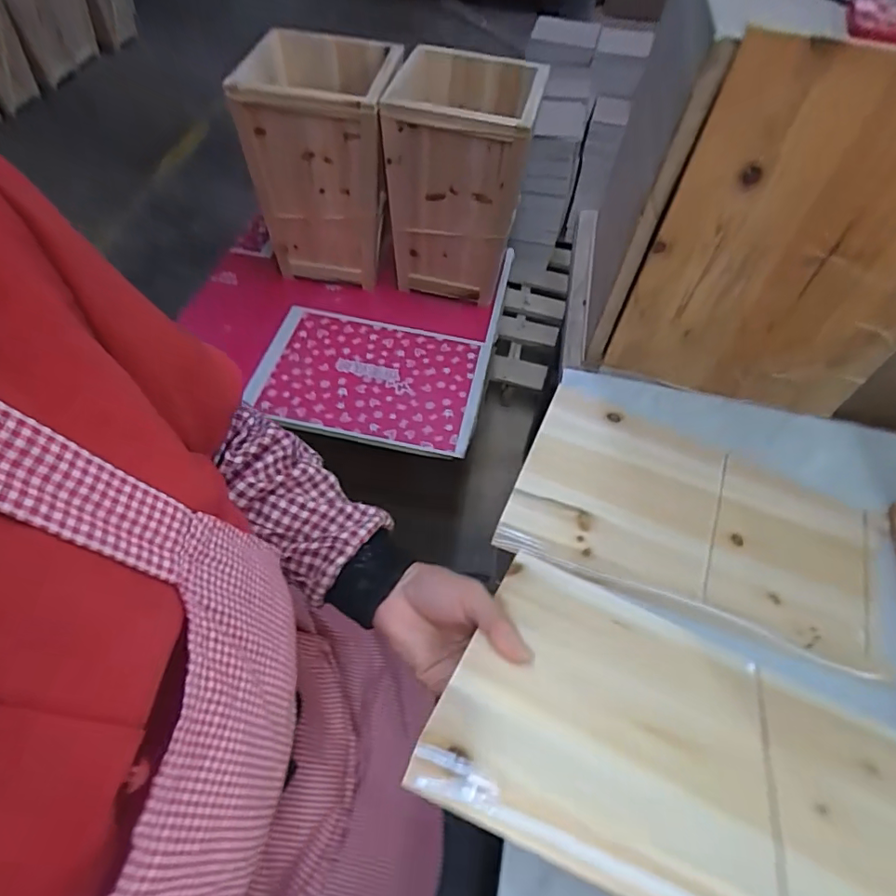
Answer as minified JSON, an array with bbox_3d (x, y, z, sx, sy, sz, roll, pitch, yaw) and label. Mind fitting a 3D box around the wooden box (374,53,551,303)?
[{"bbox_3d":[0.022,-0.475,1.028,0.236,0.407,0.189,17,56,8],"label":"wooden box"}]

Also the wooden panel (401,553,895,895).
[{"bbox_3d":[0.182,0.198,0.350,0.358,0.015,0.207,20,32,13],"label":"wooden panel"}]

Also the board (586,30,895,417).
[{"bbox_3d":[0.336,-0.183,0.540,0.303,0.346,0.023,11,55,3],"label":"board"}]

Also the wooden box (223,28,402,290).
[{"bbox_3d":[-0.231,-0.525,1.054,0.238,0.393,0.214,8,55,2],"label":"wooden box"}]

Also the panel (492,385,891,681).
[{"bbox_3d":[0.253,0.074,0.560,0.355,0.014,0.217,22,57,11],"label":"panel"}]

